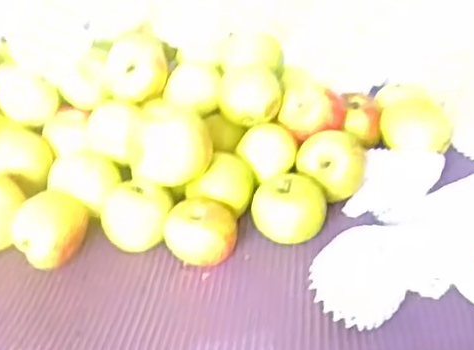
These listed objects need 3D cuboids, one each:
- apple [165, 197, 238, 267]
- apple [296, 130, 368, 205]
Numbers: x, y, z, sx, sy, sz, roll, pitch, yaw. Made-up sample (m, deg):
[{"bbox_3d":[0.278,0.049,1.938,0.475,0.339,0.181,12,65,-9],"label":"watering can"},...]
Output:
[{"bbox_3d":[-0.031,0.052,0.561,0.062,0.050,0.058,-4,35,-3],"label":"apple"},{"bbox_3d":[0.088,-0.008,0.607,0.062,0.047,0.051,5,36,10],"label":"apple"}]

